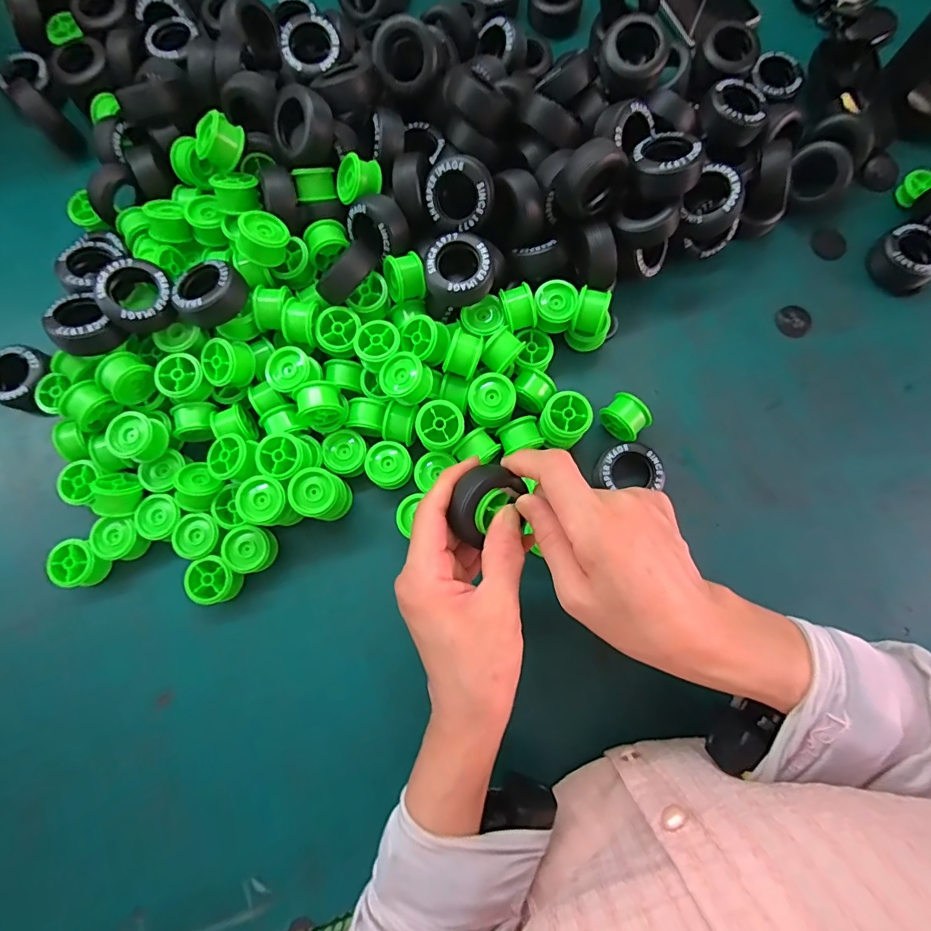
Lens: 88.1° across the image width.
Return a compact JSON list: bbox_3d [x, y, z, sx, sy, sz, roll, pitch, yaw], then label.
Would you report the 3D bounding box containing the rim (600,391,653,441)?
[{"bbox_3d":[0.123,-0.036,0.374,0.026,0.035,0.032,-43,82,-6],"label":"rim"}]

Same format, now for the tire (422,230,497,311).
[{"bbox_3d":[-0.003,-0.141,0.352,0.051,0.032,0.047,0,80,1],"label":"tire"}]

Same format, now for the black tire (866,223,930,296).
[{"bbox_3d":[0.368,-0.174,0.399,0.045,0.023,0.049,-44,82,-6],"label":"black tire"}]

